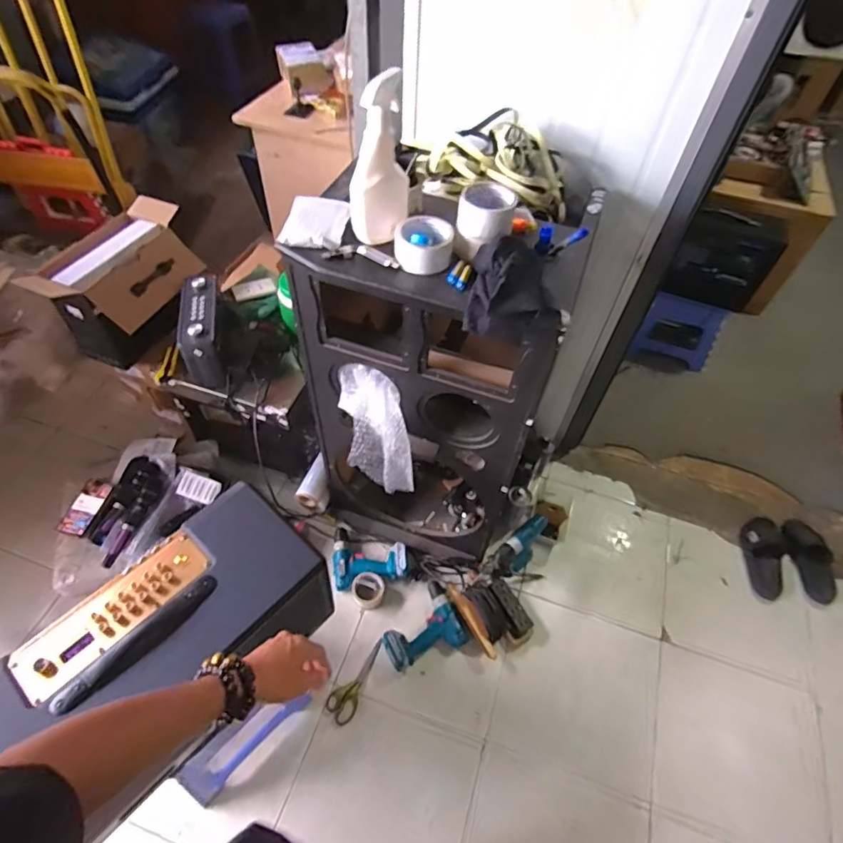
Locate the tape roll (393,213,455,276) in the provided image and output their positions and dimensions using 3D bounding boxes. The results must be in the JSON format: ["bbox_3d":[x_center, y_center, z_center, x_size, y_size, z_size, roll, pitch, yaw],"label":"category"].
[{"bbox_3d":[0.004,-0.280,0.816,0.092,0.055,0.091,2,53,-3],"label":"tape roll"}]

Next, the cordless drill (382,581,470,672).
[{"bbox_3d":[-0.002,0.534,1.345,0.206,0.072,0.178,-22,58,-19],"label":"cordless drill"}]

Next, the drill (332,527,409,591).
[{"bbox_3d":[-0.151,0.377,1.481,0.204,0.061,0.182,-6,54,-9],"label":"drill"}]

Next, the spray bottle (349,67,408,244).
[{"bbox_3d":[-0.063,-0.381,0.760,0.081,0.227,0.064,9,53,2],"label":"spray bottle"}]

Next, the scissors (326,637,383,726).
[{"bbox_3d":[-0.172,0.660,1.323,0.072,0.021,0.213,21,55,11],"label":"scissors"}]

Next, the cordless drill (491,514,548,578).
[{"bbox_3d":[0.281,0.355,1.446,0.180,0.208,0.061,-28,60,-23],"label":"cordless drill"}]

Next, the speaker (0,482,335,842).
[{"bbox_3d":[-0.425,0.391,0.873,0.241,0.275,0.522,35,58,20],"label":"speaker"}]

